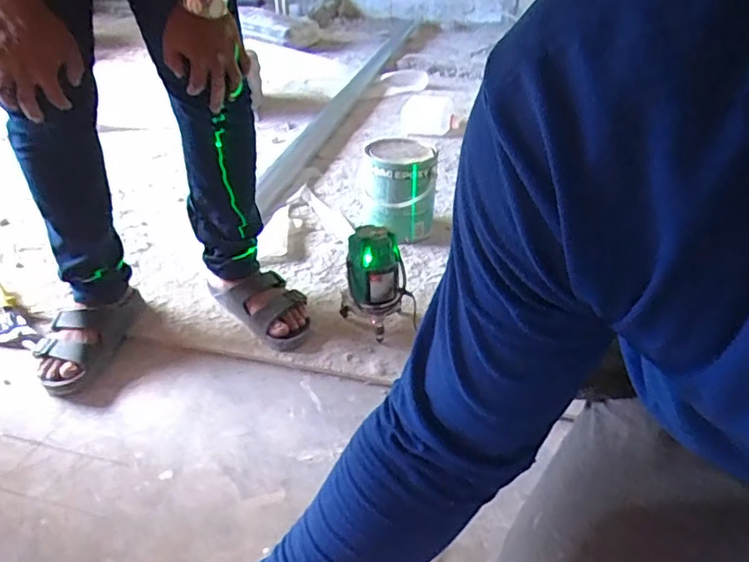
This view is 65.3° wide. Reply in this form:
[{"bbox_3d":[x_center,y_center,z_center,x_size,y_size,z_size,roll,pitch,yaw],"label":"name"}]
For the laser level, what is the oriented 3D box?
[{"bbox_3d":[0.000,0.007,1.008,0.096,0.182,0.095,-28,42,-36],"label":"laser level"}]

